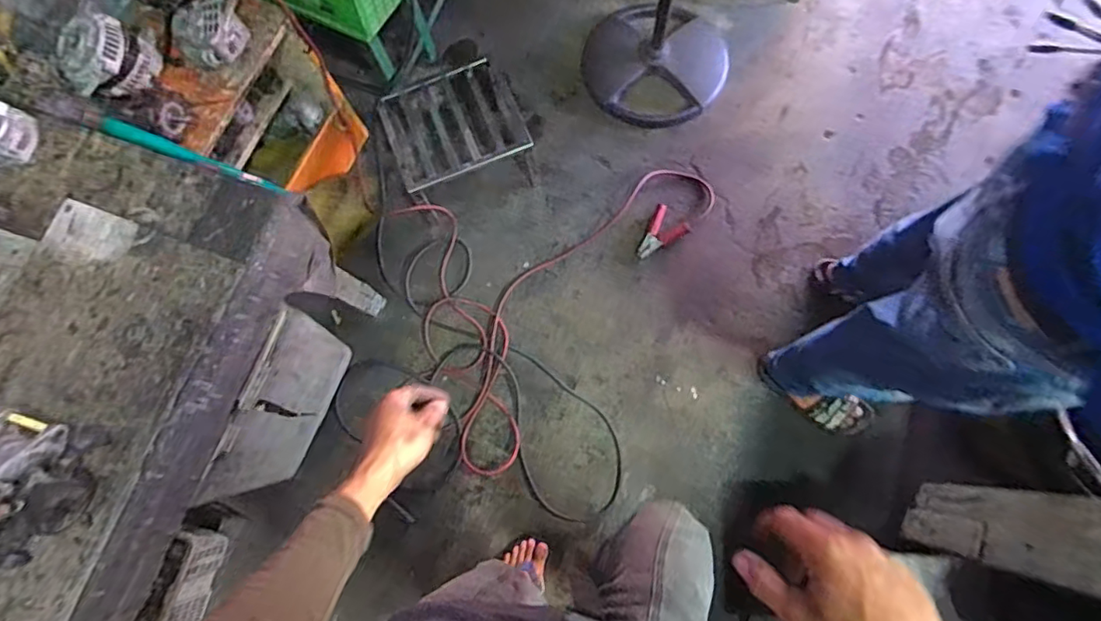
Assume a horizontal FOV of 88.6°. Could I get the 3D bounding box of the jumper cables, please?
[{"bbox_3d":[-0.085,0.006,1.497,0.760,0.057,0.997,19,78,6],"label":"jumper cables"}]

